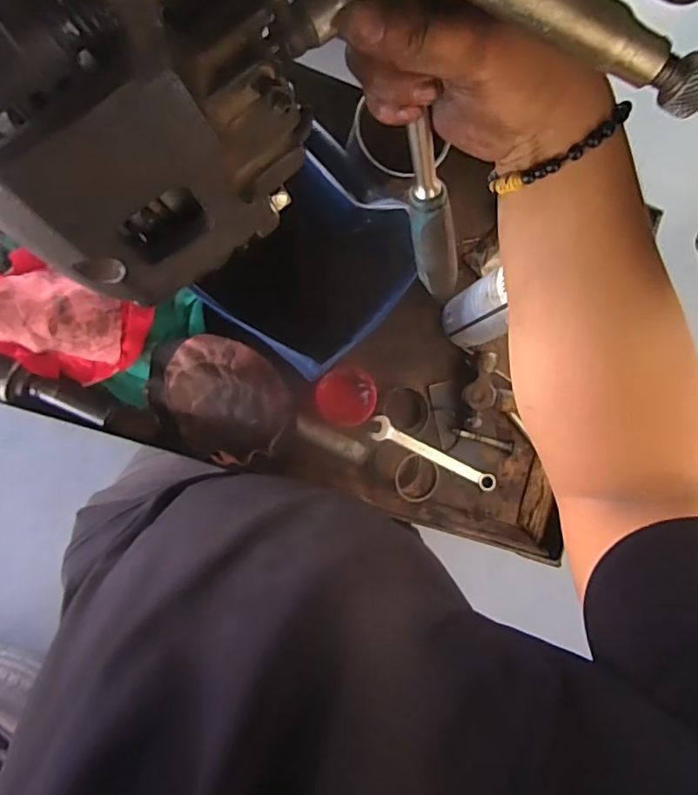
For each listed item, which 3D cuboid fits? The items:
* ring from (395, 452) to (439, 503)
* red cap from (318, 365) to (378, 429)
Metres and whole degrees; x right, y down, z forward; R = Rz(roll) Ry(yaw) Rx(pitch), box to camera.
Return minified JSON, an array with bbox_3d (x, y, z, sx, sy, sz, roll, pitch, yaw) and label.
[{"bbox_3d":[0.082,0.098,0.648,0.058,0.004,0.055,-2,95,-18],"label":"ring"},{"bbox_3d":[-0.004,-0.001,0.610,0.064,0.029,0.063,0,90,-9],"label":"red cap"}]

